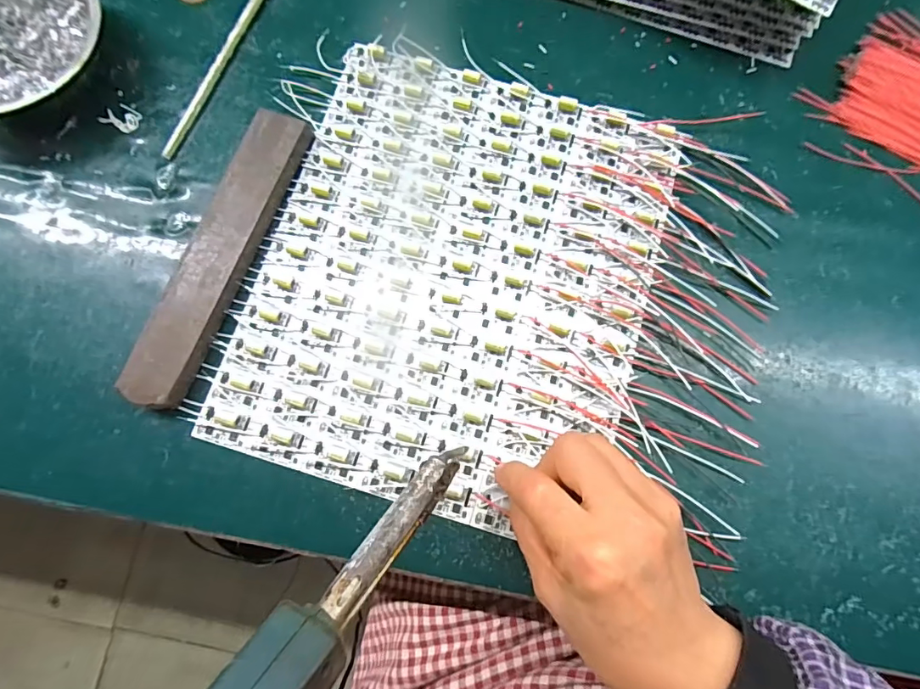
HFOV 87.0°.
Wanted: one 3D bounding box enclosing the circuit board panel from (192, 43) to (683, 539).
[{"bbox_3d":[-0.002,-0.046,0.311,0.240,0.007,0.284,16,78,3],"label":"circuit board panel"}]

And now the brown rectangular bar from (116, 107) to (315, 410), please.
[{"bbox_3d":[-0.150,-0.057,0.304,0.034,0.020,0.197,20,78,4],"label":"brown rectangular bar"}]

